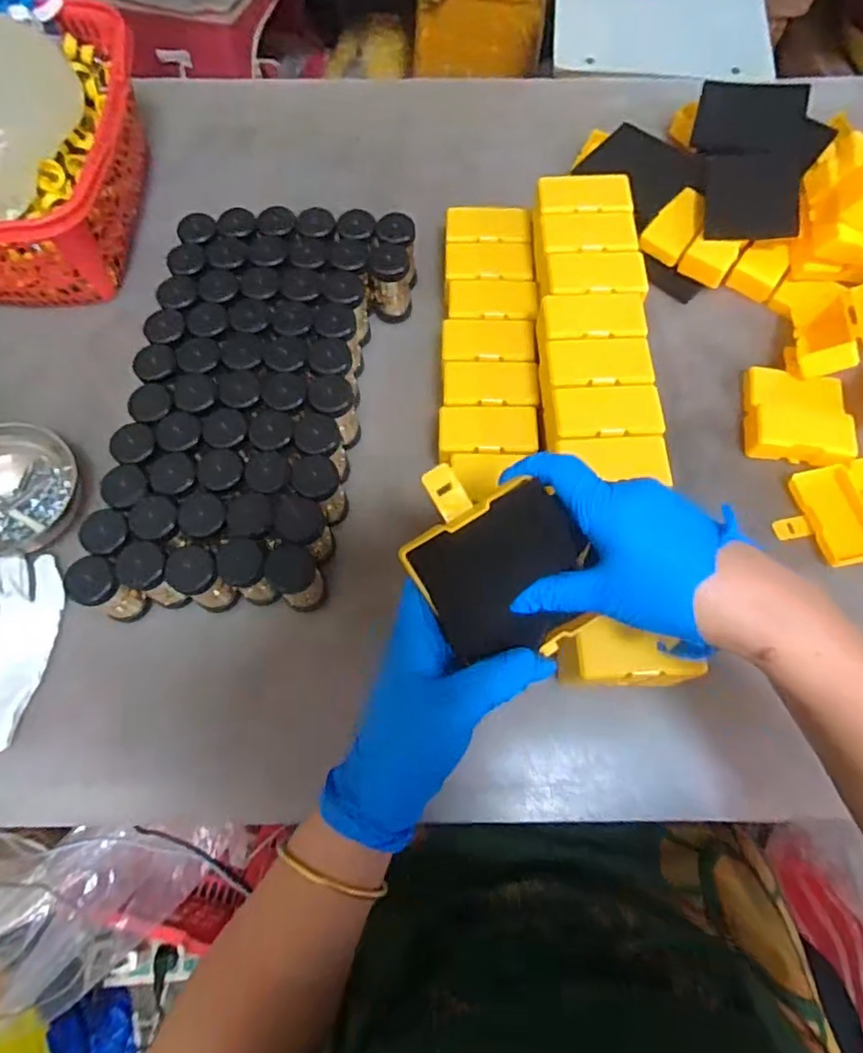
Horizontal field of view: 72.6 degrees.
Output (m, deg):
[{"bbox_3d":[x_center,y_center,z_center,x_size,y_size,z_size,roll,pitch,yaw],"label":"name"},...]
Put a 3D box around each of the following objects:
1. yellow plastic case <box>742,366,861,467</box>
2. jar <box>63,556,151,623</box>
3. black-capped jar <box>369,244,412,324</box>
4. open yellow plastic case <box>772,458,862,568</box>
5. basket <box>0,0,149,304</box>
[{"bbox_3d":[0.319,-0.096,0.512,0.081,0.023,0.086,8,71,3],"label":"yellow plastic case"},{"bbox_3d":[-0.241,0.048,0.440,0.036,0.063,0.033,0,70,0],"label":"jar"},{"bbox_3d":[-0.037,-0.221,0.543,0.034,0.067,0.032,0,70,0],"label":"black-capped jar"},{"bbox_3d":[0.345,-0.010,0.484,0.109,0.032,0.083,-14,71,-5],"label":"open yellow plastic case"},{"bbox_3d":[-0.378,-0.345,0.556,0.199,0.103,0.272,0,70,0],"label":"basket"}]

